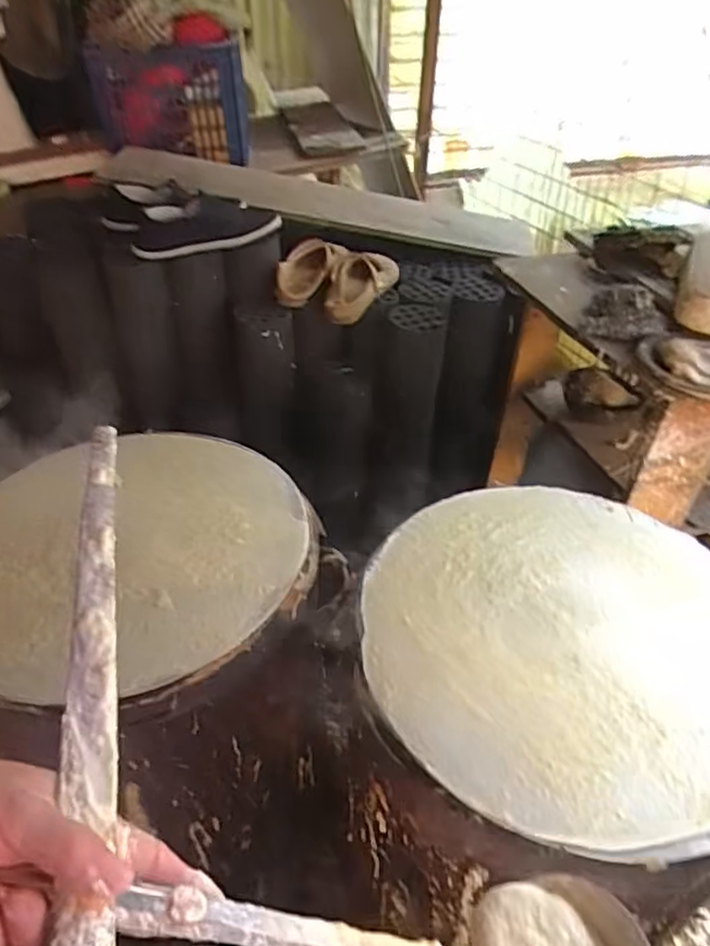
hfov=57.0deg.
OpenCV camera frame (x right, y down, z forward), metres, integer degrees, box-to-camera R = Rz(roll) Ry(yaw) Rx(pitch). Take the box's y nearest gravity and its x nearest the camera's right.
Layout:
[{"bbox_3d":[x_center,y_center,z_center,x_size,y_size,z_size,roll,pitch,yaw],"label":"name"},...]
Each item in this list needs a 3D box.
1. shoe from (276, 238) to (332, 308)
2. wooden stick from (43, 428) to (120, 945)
[{"bbox_3d":[-0.090,-0.361,1.159,0.089,0.059,0.183,2,40,2],"label":"shoe"},{"bbox_3d":[-0.139,0.122,0.343,0.024,0.014,0.412,-8,46,-11],"label":"wooden stick"}]

